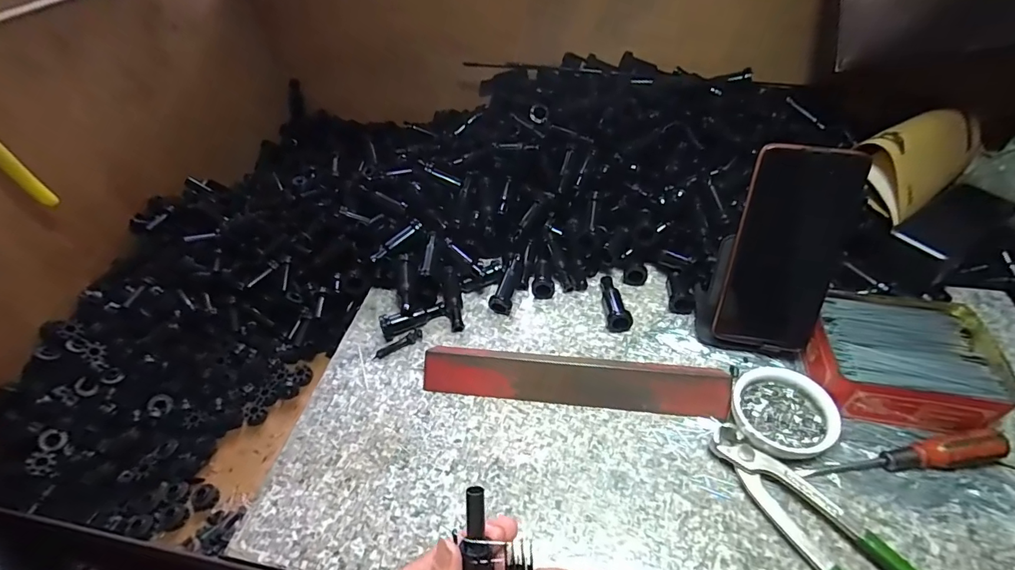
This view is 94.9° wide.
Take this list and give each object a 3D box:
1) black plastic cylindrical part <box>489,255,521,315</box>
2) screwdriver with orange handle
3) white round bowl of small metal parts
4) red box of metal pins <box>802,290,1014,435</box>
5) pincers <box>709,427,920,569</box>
[{"bbox_3d":[0.000,-0.001,0.486,0.020,0.026,0.068,8,47,14],"label":"black plastic cylindrical part"},{"bbox_3d":[0.288,0.126,0.338,0.140,0.024,0.018,-7,45,-1],"label":"screwdriver with orange handle"},{"bbox_3d":[0.215,0.101,0.367,0.070,0.021,0.071,-3,45,3],"label":"white round bowl of small metal parts"},{"bbox_3d":[0.319,0.060,0.384,0.124,0.040,0.107,8,46,14],"label":"red box of metal pins"},{"bbox_3d":[0.223,0.171,0.305,0.058,0.015,0.194,-26,48,-19],"label":"pincers"}]

